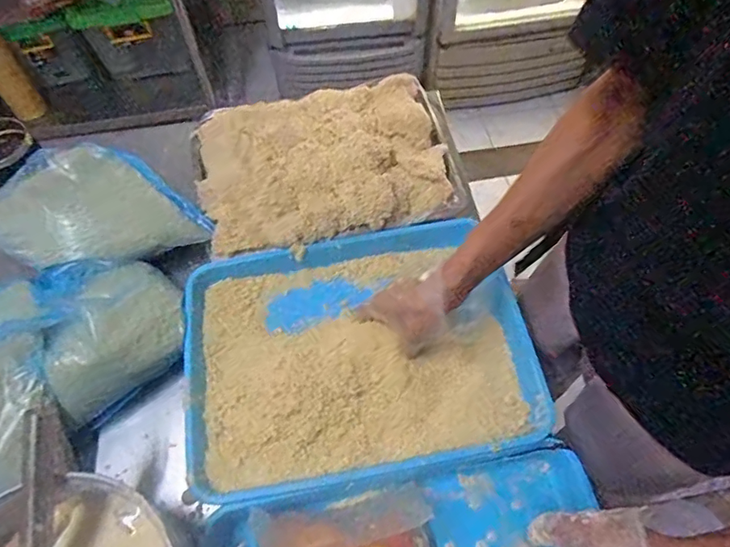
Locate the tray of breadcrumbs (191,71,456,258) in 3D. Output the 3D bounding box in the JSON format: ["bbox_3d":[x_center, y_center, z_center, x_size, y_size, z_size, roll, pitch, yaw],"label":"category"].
[{"bbox_3d":[-0.063,-0.180,0.740,0.360,0.058,0.277,-14,62,-7],"label":"tray of breadcrumbs"}]

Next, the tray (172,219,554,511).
[{"bbox_3d":[-0.011,0.092,0.635,0.401,0.044,0.301,-10,61,-5],"label":"tray"}]

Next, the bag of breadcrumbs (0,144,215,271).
[{"bbox_3d":[-0.366,-0.092,0.689,0.279,0.083,0.164,-15,62,-7],"label":"bag of breadcrumbs"}]

